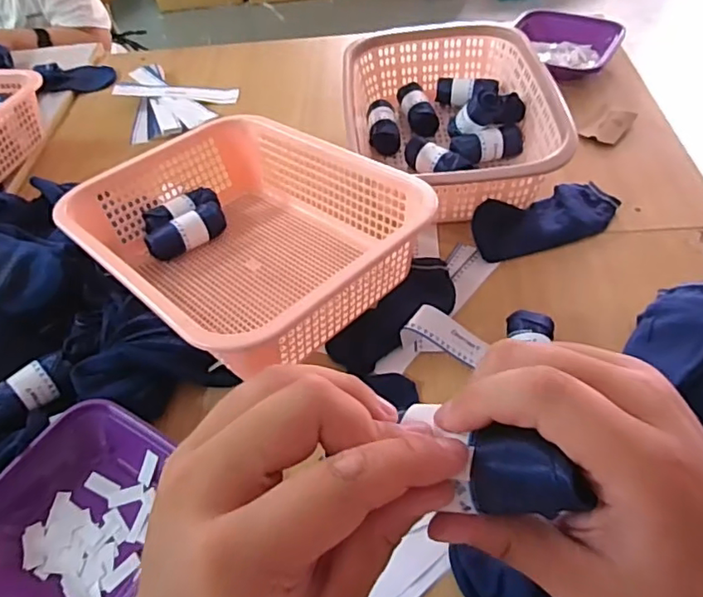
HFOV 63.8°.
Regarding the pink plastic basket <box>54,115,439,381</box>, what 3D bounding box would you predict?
[{"bbox_3d":[-0.128,-0.078,0.674,0.306,0.122,0.386,-38,56,-23],"label":"pink plastic basket"}]

